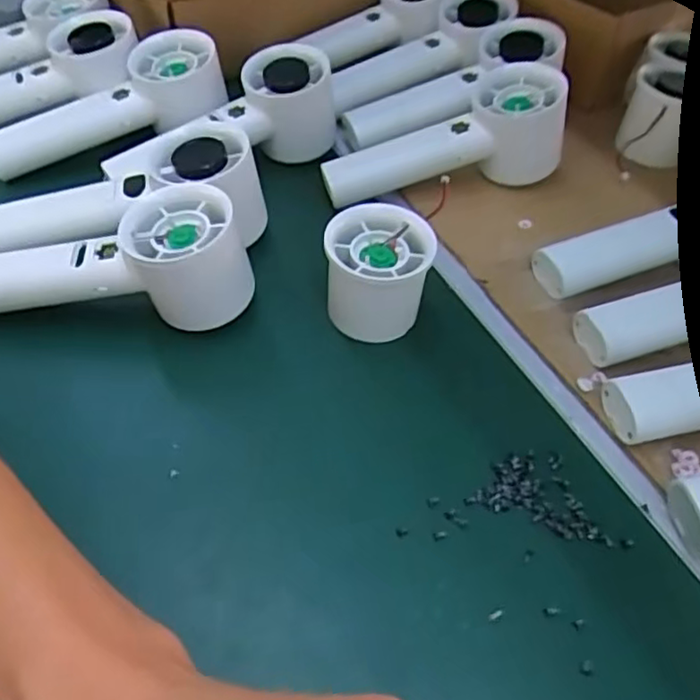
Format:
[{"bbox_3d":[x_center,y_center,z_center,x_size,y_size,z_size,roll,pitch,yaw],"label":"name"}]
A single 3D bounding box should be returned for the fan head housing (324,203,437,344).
[{"bbox_3d":[0.015,-0.039,0.350,0.055,0.051,0.054,10,51,7],"label":"fan head housing"}]

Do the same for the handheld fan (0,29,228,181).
[{"bbox_3d":[-0.162,-0.163,0.429,0.153,0.054,0.053,-13,52,-12],"label":"handheld fan"}]

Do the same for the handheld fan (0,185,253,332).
[{"bbox_3d":[-0.132,-0.033,0.335,0.161,0.066,0.069,-8,51,-8],"label":"handheld fan"}]

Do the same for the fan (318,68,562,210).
[{"bbox_3d":[0.057,-0.134,0.416,0.150,0.060,0.055,-10,52,-10],"label":"fan"}]

